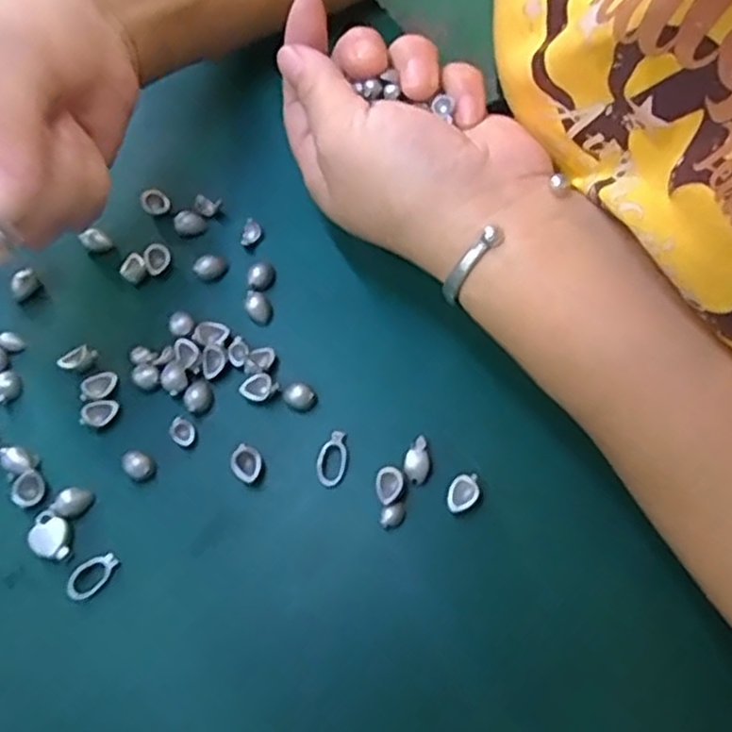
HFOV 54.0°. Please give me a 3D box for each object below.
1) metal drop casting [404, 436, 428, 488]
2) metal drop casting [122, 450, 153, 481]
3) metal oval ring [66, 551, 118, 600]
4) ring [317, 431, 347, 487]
[{"bbox_3d":[0.018,0.033,0.254,0.008,0.004,0.017,5,79,5],"label":"metal drop casting"},{"bbox_3d":[-0.082,0.035,0.258,0.012,0.005,0.009,36,71,17],"label":"metal drop casting"},{"bbox_3d":[-0.094,0.070,0.244,0.010,0.004,0.018,36,71,17],"label":"metal oval ring"},{"bbox_3d":[-0.012,0.033,0.258,0.010,0.004,0.020,14,66,9],"label":"ring"}]

